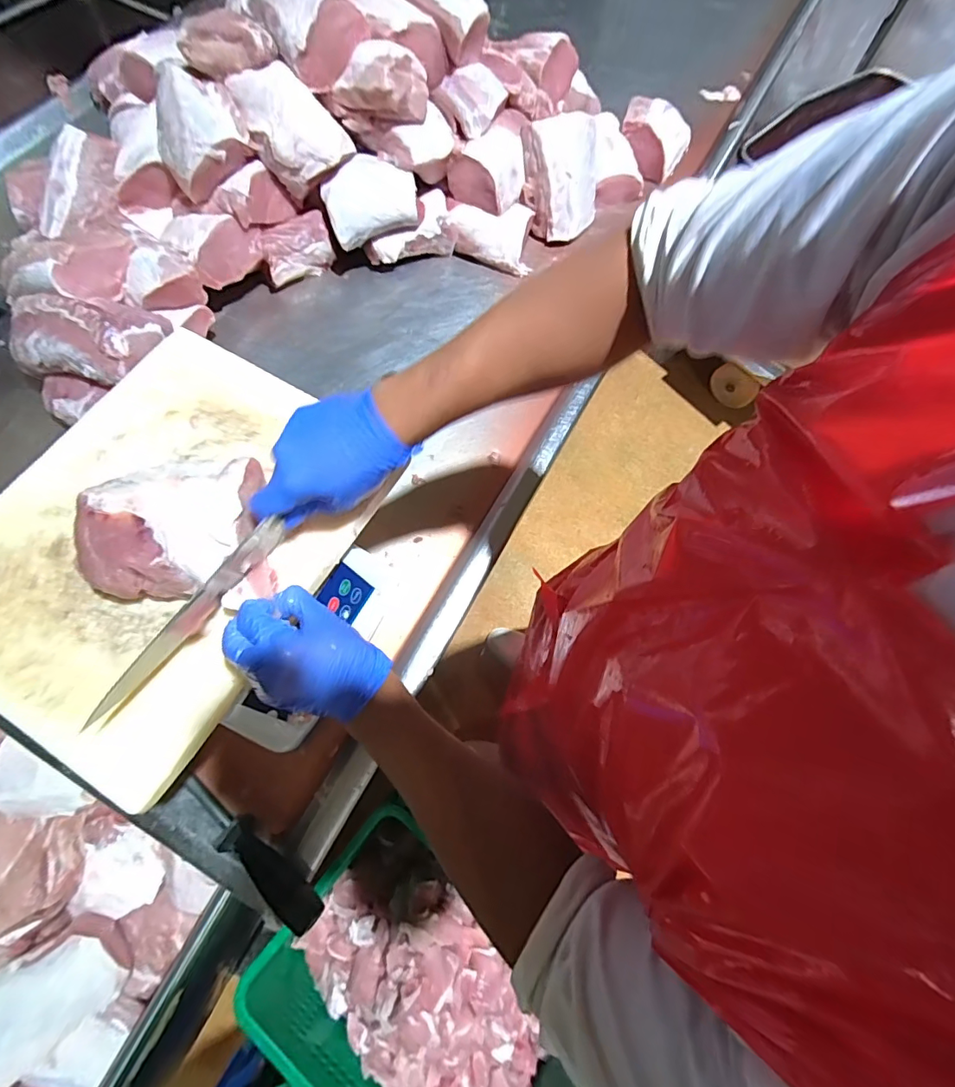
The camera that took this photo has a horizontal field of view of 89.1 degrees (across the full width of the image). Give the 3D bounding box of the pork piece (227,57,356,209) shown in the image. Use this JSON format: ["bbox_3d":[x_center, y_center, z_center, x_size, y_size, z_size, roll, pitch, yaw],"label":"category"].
[{"bbox_3d":[-0.266,-0.593,0.686,0.119,0.065,0.151,-45,112,-3],"label":"pork piece"}]

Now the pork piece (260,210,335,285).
[{"bbox_3d":[-0.283,-0.464,0.774,0.117,0.079,0.052,-32,73,-13],"label":"pork piece"}]

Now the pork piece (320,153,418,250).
[{"bbox_3d":[-0.165,-0.530,0.744,0.138,0.065,0.094,-16,70,-8],"label":"pork piece"}]

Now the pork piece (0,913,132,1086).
[{"bbox_3d":[-0.515,0.544,0.587,0.147,0.080,0.108,-38,75,-15],"label":"pork piece"}]

